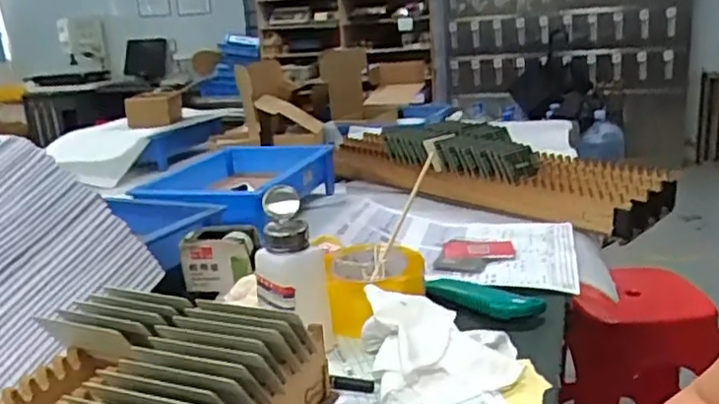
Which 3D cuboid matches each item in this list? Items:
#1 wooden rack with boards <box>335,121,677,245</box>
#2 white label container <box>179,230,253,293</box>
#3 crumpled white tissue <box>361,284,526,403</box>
[{"bbox_3d":[0.207,-0.055,0.992,0.487,0.092,0.187,8,20,37],"label":"wooden rack with boards"},{"bbox_3d":[-0.153,0.063,0.704,0.079,0.058,0.044,-3,16,6],"label":"white label container"},{"bbox_3d":[0.074,0.117,0.547,0.131,0.055,0.113,-7,17,-10],"label":"crumpled white tissue"}]

